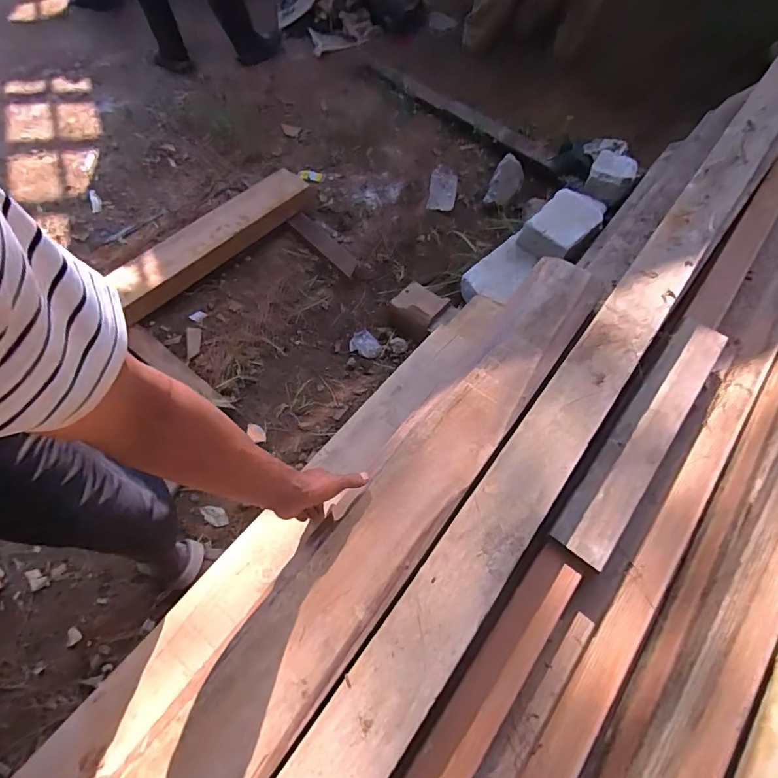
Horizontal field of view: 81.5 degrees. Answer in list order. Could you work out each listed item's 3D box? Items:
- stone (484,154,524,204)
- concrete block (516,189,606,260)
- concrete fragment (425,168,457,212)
[{"bbox_3d":[0.425,-0.752,1.644,0.105,0.036,0.185,25,104,0],"label":"stone"},{"bbox_3d":[0.512,-0.492,1.343,0.236,0.098,0.176,-39,68,-18],"label":"concrete block"},{"bbox_3d":[0.198,-0.747,1.666,0.100,0.025,0.220,7,62,4],"label":"concrete fragment"}]

